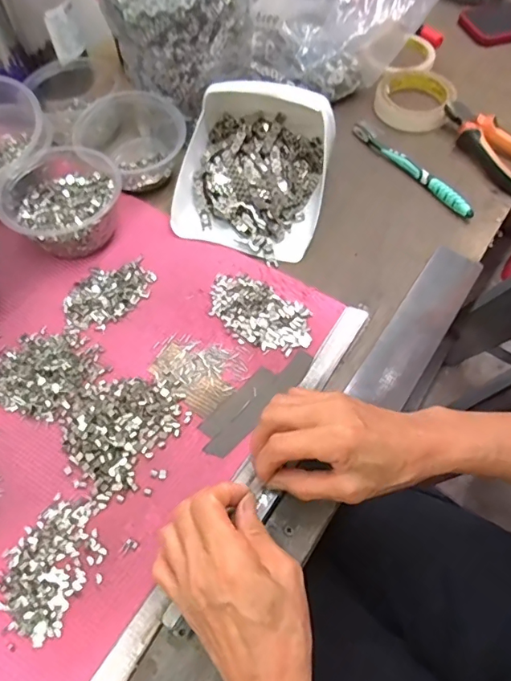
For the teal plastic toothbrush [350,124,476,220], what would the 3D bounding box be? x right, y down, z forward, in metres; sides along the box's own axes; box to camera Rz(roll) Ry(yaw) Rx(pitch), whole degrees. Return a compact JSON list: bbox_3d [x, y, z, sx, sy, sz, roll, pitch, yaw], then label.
[{"bbox_3d":[0.179,-0.201,0.564,0.013,0.018,0.185,-32,65,-16],"label":"teal plastic toothbrush"}]

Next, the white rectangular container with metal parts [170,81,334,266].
[{"bbox_3d":[0.000,-0.193,0.517,0.150,0.081,0.181,9,61,6],"label":"white rectangular container with metal parts"}]

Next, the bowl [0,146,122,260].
[{"bbox_3d":[-0.196,-0.140,0.502,0.113,0.059,0.116,0,61,0],"label":"bowl"}]

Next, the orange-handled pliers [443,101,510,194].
[{"bbox_3d":[0.276,-0.225,0.574,0.054,0.032,0.150,-26,64,-13],"label":"orange-handled pliers"}]

